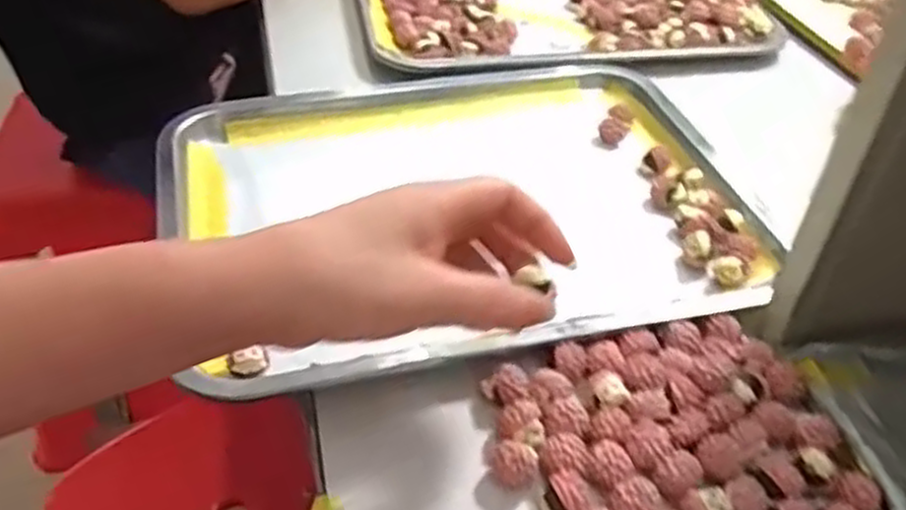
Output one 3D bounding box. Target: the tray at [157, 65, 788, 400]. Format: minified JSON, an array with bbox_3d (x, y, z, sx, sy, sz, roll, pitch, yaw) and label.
[{"bbox_3d":[0.001,-0.039,0.493,0.341,0.025,0.257,-8,41,-9],"label":"tray"}]

